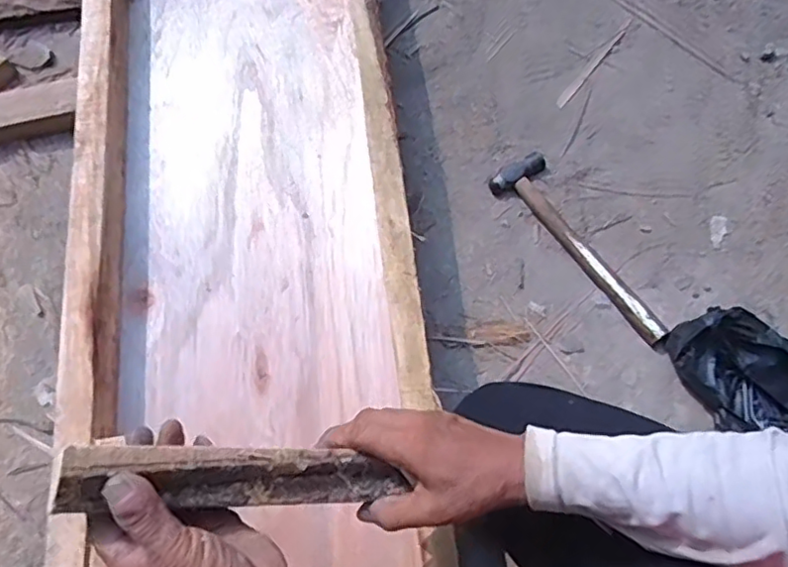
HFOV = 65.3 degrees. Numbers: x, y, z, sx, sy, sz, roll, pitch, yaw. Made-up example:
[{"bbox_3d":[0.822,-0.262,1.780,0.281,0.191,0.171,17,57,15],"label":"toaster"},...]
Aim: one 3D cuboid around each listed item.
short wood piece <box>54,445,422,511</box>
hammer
[{"bbox_3d":[-0.102,0.133,0.422,0.226,0.027,0.038,11,68,-29],"label":"short wood piece"},{"bbox_3d":[0.245,-0.053,0.781,0.074,0.023,0.287,-39,74,-11],"label":"hammer"}]

